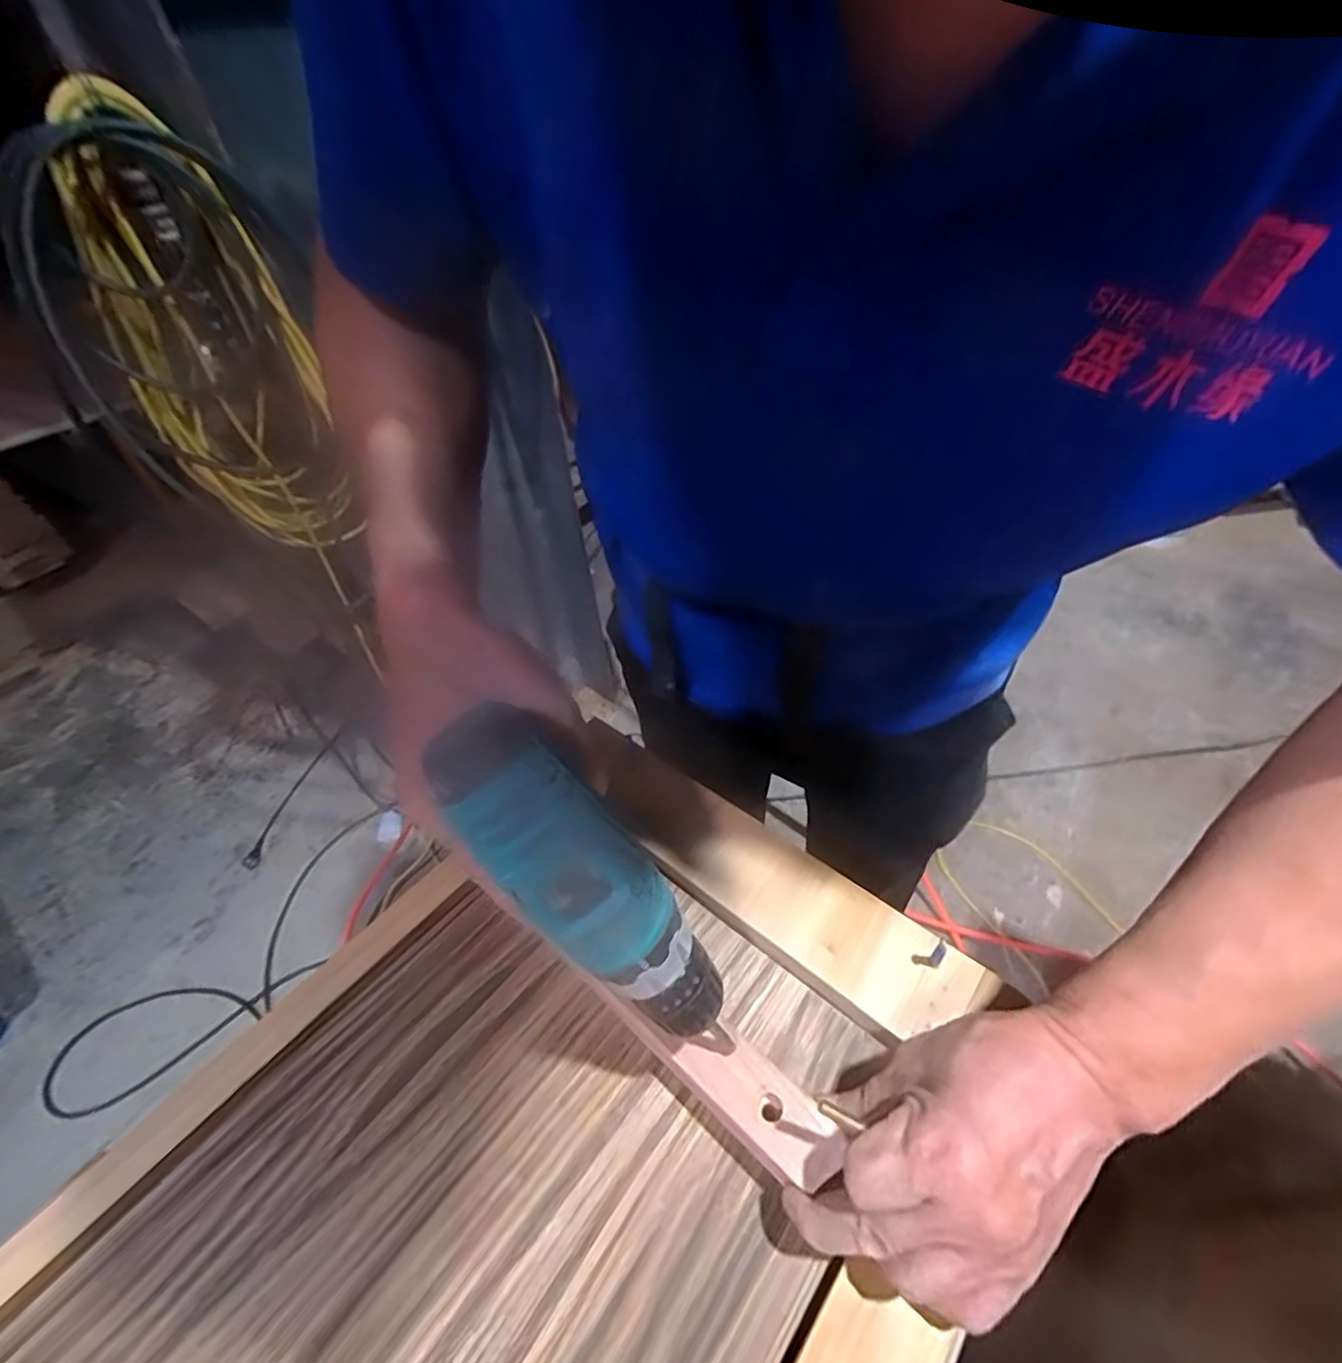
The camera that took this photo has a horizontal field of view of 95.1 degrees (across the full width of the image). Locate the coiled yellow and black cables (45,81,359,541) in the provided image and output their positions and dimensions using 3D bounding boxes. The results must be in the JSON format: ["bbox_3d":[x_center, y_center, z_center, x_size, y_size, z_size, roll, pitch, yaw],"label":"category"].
[{"bbox_3d":[-0.597,-0.431,0.794,0.219,0.543,0.226,-27,20,-16],"label":"coiled yellow and black cables"}]

